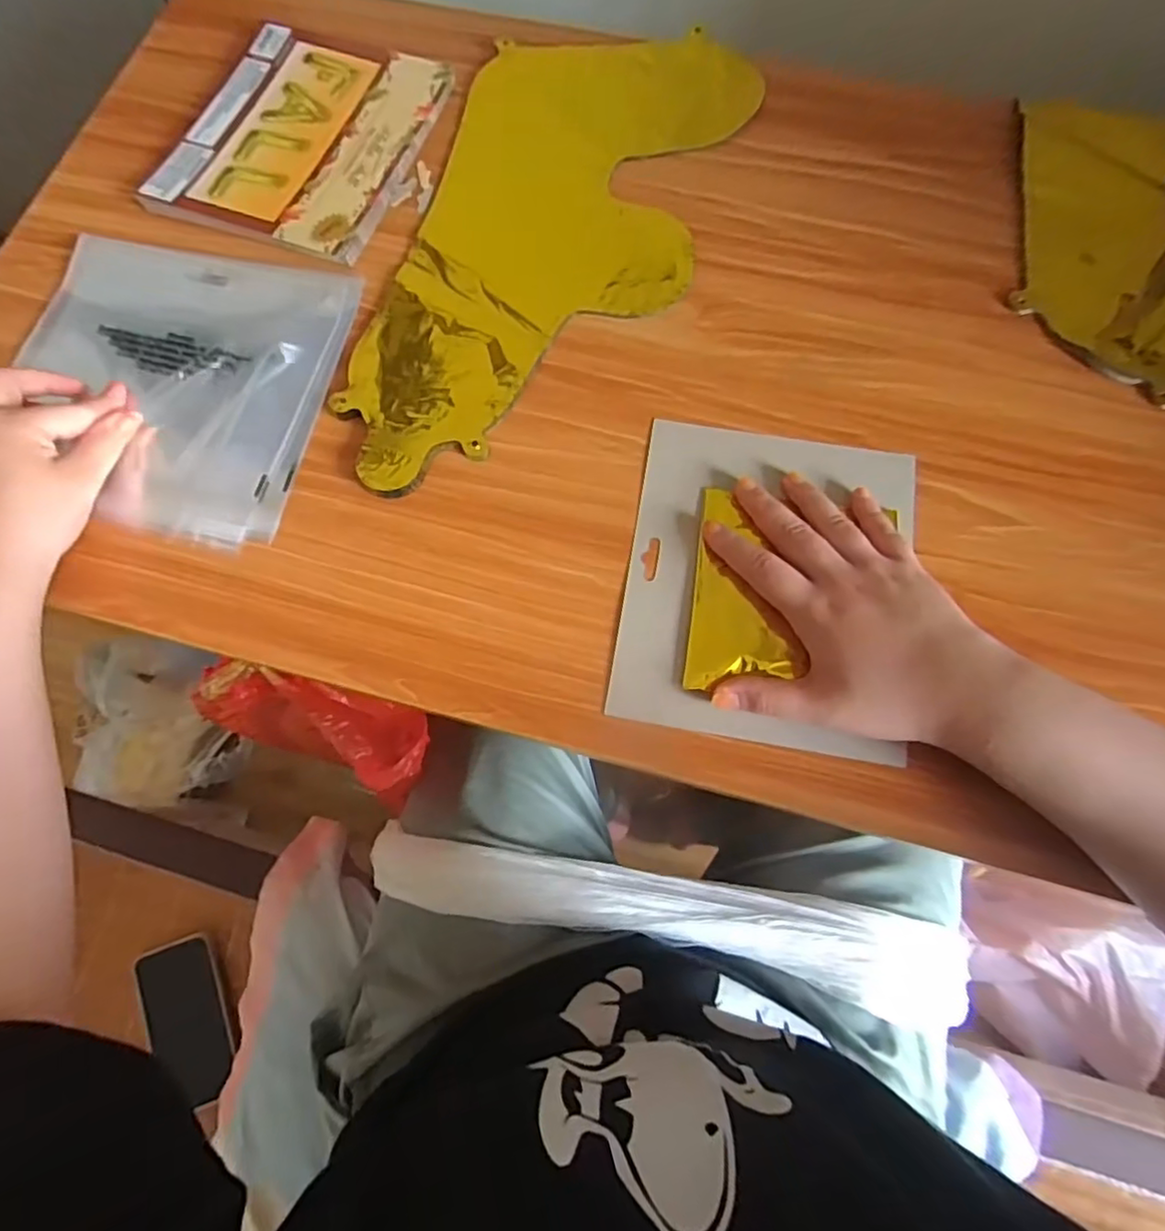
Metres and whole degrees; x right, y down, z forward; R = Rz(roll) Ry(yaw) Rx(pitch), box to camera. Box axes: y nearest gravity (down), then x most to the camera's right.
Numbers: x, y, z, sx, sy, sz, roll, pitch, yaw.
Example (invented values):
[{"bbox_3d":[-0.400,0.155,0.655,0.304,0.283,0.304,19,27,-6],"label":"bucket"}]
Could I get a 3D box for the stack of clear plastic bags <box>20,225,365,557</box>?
[{"bbox_3d":[-0.269,-0.152,0.418,0.204,0.006,0.201,10,75,4],"label":"stack of clear plastic bags"}]

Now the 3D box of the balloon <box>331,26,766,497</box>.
[{"bbox_3d":[-0.025,-0.261,0.440,0.191,0.012,0.412,20,76,7],"label":"balloon"}]

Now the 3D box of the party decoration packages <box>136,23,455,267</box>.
[{"bbox_3d":[-0.206,-0.352,0.467,0.159,0.009,0.187,19,76,7],"label":"party decoration packages"}]

